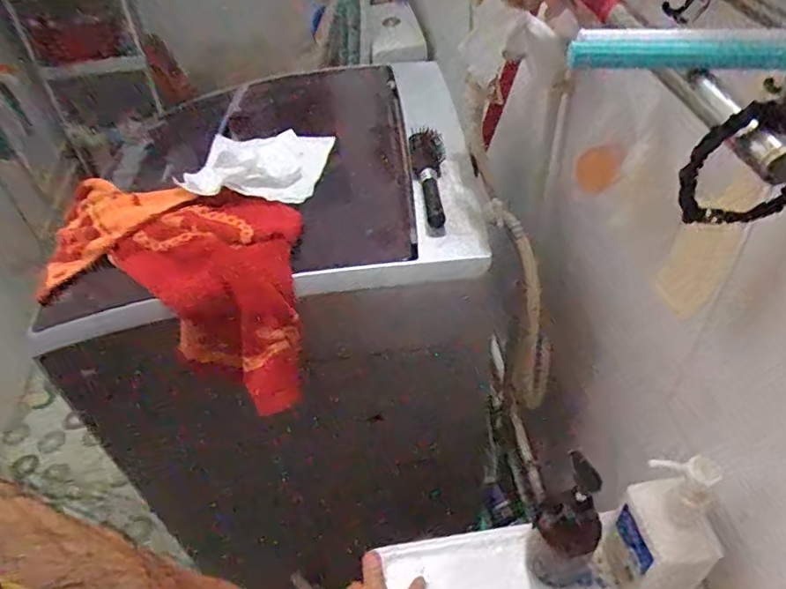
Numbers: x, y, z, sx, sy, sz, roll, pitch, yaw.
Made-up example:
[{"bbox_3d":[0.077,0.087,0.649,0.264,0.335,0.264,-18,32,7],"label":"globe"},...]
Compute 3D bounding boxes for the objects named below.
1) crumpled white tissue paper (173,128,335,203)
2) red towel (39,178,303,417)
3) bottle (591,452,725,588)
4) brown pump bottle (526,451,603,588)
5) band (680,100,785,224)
[{"bbox_3d":[-0.192,-0.191,0.825,0.191,0.052,0.159,4,47,9],"label":"crumpled white tissue paper"},{"bbox_3d":[-0.282,-0.026,0.775,0.437,0.149,0.211,19,51,21],"label":"red towel"},{"bbox_3d":[0.251,0.227,0.552,0.068,0.194,0.087,-13,47,-6],"label":"bottle"},{"bbox_3d":[0.171,0.234,0.580,0.064,0.156,0.068,-25,50,-18],"label":"brown pump bottle"},{"bbox_3d":[0.164,-0.059,0.267,0.055,0.057,0.017,-4,47,2],"label":"band"}]

